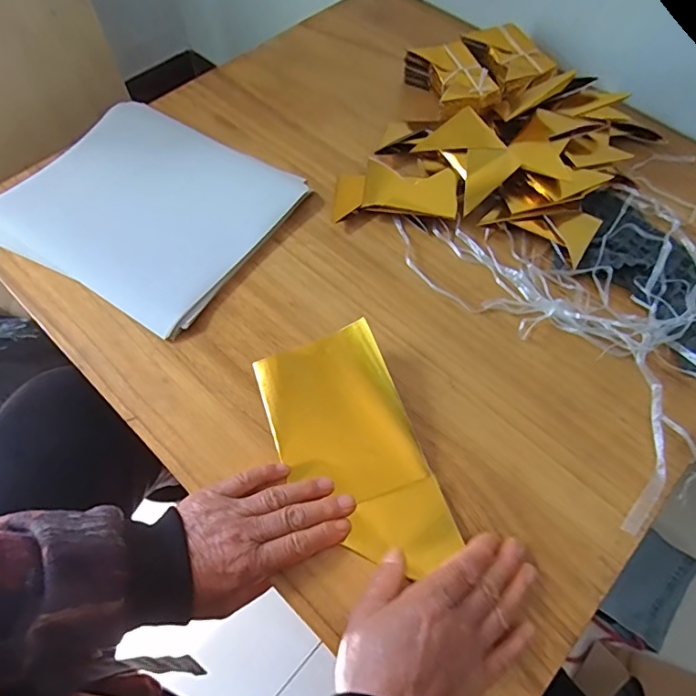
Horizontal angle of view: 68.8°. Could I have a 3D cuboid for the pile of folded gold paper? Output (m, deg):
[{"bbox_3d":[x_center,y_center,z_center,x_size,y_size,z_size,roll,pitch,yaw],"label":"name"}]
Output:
[{"bbox_3d":[0.174,-0.240,0.551,0.272,0.081,0.310,22,63,9],"label":"pile of folded gold paper"}]

